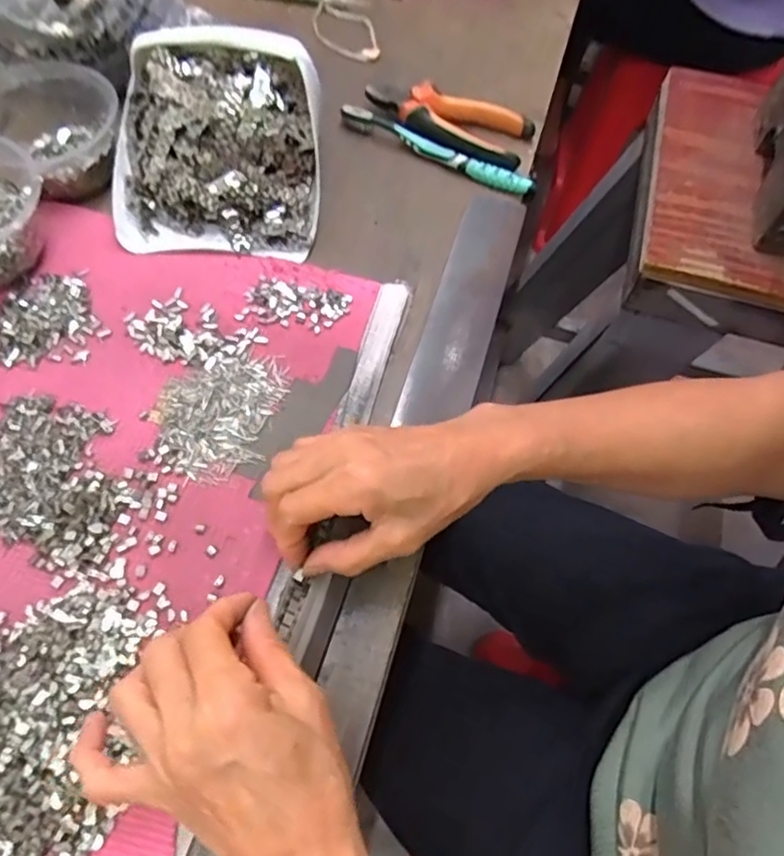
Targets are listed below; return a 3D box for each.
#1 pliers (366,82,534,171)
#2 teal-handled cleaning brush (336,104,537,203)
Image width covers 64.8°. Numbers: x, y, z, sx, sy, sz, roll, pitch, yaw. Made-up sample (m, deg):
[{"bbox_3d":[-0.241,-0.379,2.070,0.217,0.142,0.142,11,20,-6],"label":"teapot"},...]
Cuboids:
[{"bbox_3d":[0.048,-0.276,0.549,0.150,0.020,0.066,23,64,8],"label":"pliers"},{"bbox_3d":[0.038,-0.244,0.536,0.186,0.011,0.015,27,65,10],"label":"teal-handled cleaning brush"}]

